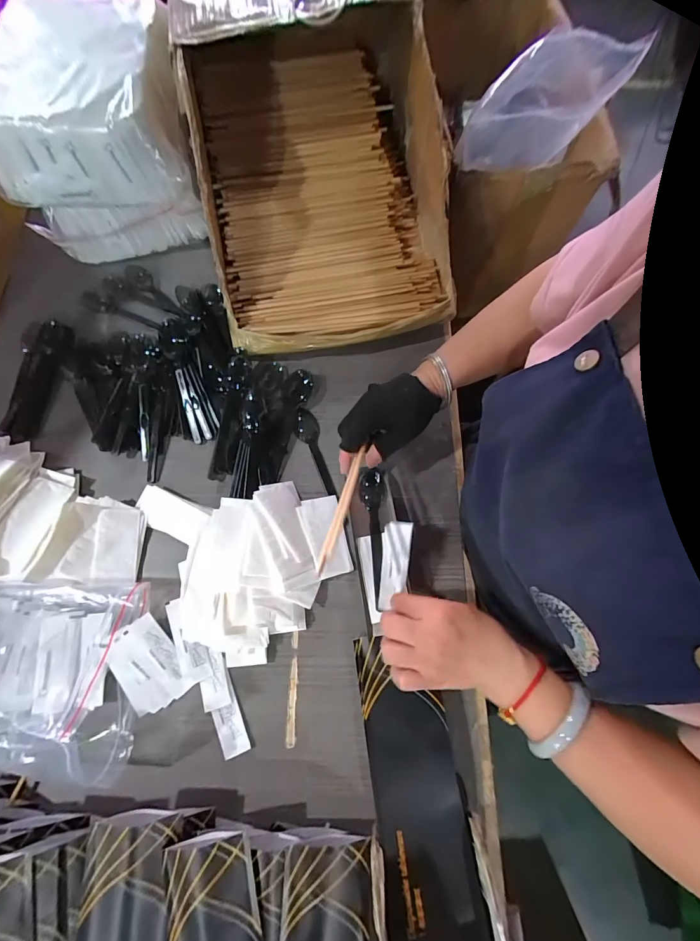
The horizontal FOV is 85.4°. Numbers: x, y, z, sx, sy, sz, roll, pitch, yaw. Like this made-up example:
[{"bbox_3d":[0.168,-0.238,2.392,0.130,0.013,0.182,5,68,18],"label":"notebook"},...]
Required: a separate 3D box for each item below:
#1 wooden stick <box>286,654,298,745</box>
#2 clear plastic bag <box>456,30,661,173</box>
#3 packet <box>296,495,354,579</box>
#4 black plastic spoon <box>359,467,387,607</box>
[{"bbox_3d":[-0.062,0.251,0.411,0.010,0.004,0.084,1,72,0],"label":"wooden stick"},{"bbox_3d":[0.285,-0.544,0.554,0.137,0.130,0.273,40,77,12],"label":"clear plastic bag"},{"bbox_3d":[-0.029,0.078,0.455,0.048,0.011,0.095,-10,71,-21],"label":"packet"},{"bbox_3d":[0.031,0.072,0.450,0.032,0.018,0.170,-2,60,-1],"label":"black plastic spoon"}]

